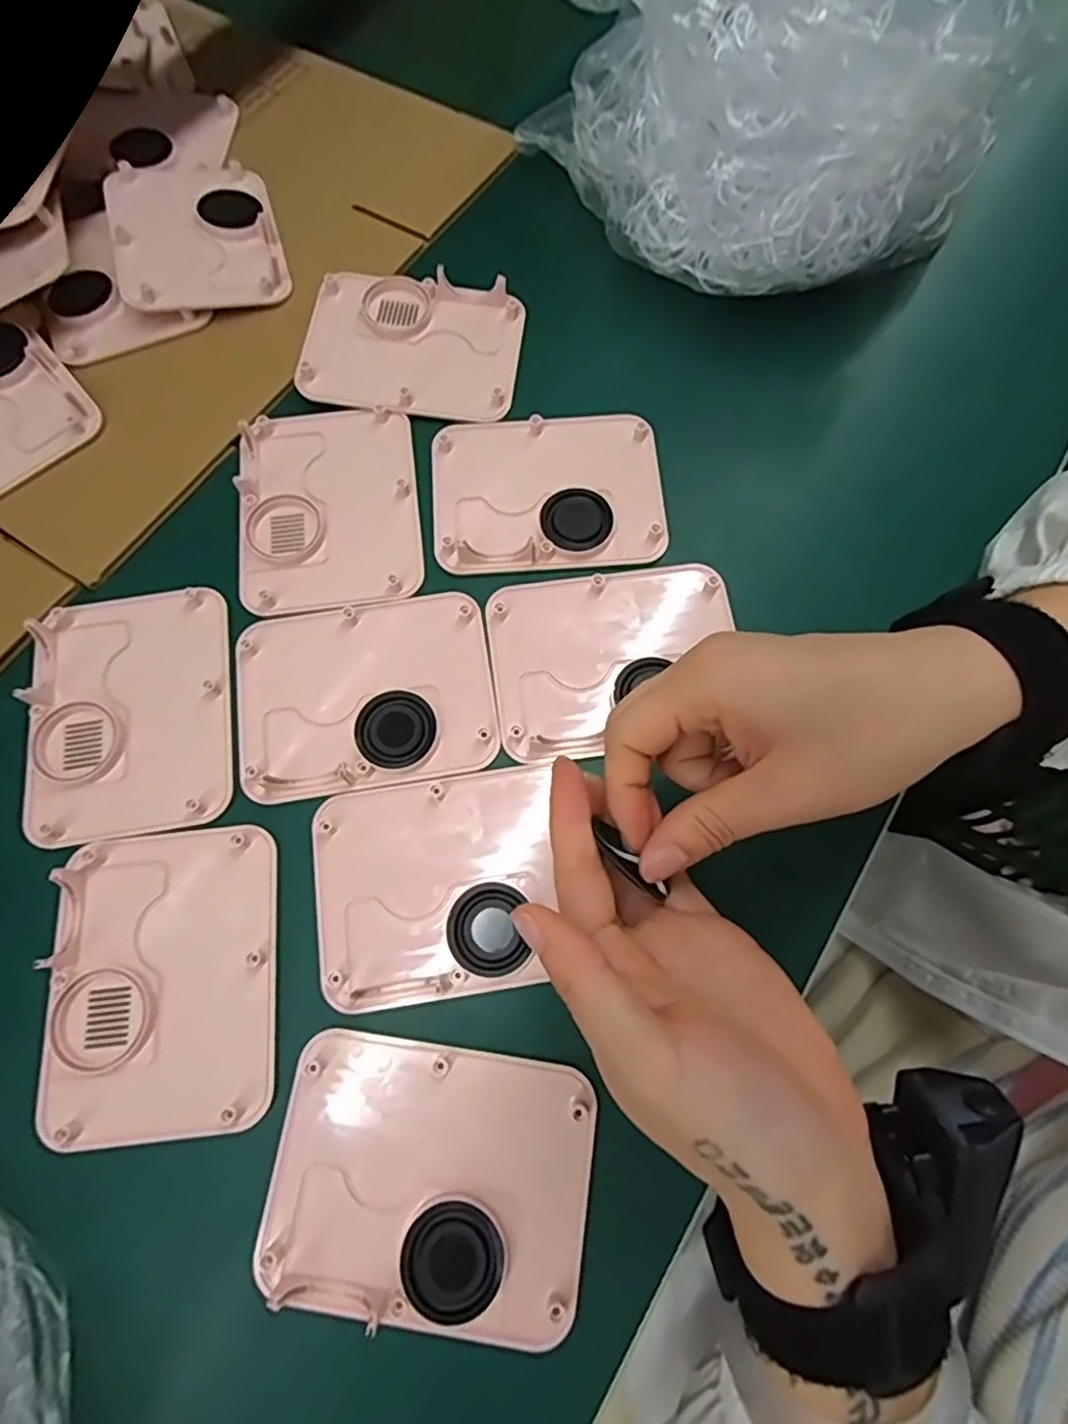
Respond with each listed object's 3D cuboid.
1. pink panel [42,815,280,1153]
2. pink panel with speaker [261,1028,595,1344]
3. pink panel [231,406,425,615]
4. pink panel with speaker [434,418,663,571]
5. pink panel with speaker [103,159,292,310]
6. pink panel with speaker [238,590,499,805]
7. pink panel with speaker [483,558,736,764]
[{"bbox_3d":[-0.162,0.116,0.298,0.095,0.010,0.124,-6,72,-4],"label":"pink panel"},{"bbox_3d":[-0.042,0.187,0.273,0.126,0.009,0.093,9,71,4],"label":"pink panel with speaker"},{"bbox_3d":[-0.113,-0.115,0.375,0.095,0.009,0.123,-7,71,-1],"label":"pink panel"},{"bbox_3d":[0.007,-0.124,0.375,0.126,0.009,0.095,-4,71,0],"label":"pink panel with speaker"},{"bbox_3d":[-0.213,-0.304,0.425,0.097,0.014,0.129,-16,71,-4],"label":"pink panel with speaker"},{"bbox_3d":[-0.085,-0.010,0.338,0.125,0.009,0.096,-9,71,-2],"label":"pink panel with speaker"},{"bbox_3d":[0.041,-0.028,0.345,0.123,0.010,0.092,-9,71,-2],"label":"pink panel with speaker"}]

